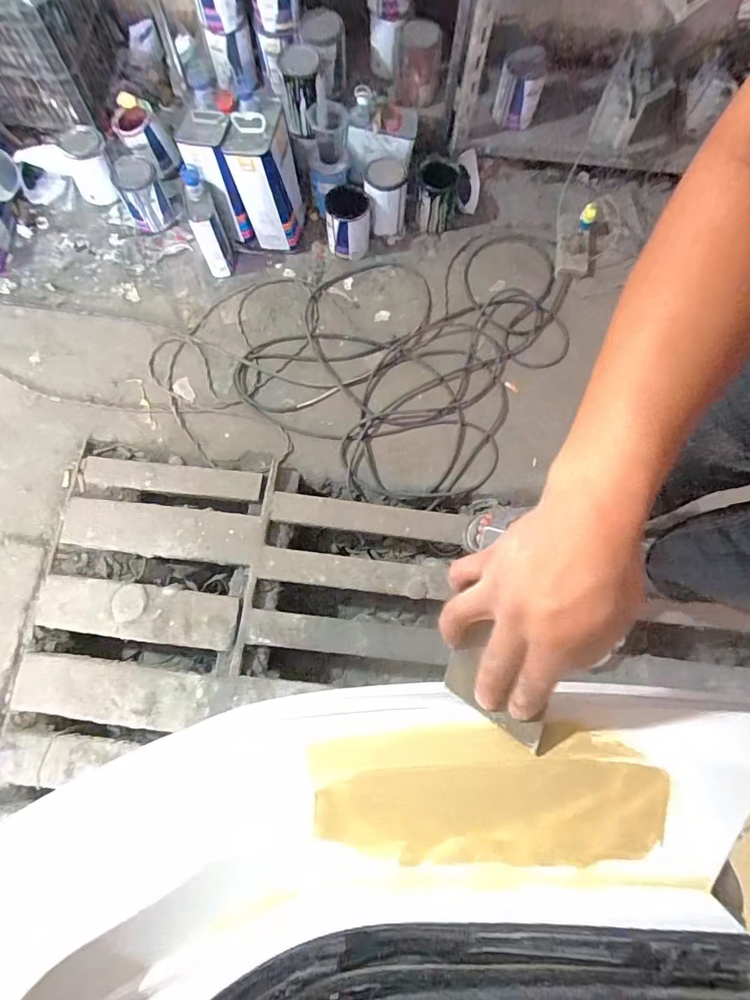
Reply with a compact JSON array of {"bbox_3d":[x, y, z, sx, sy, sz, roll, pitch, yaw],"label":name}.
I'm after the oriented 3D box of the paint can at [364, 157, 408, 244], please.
[{"bbox_3d":[0.027,-0.775,1.182,0.102,0.144,0.099,1,75,-2],"label":"paint can"}]

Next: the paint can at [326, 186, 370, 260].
[{"bbox_3d":[-0.069,-0.711,1.162,0.105,0.124,0.113,1,75,-2],"label":"paint can"}]

